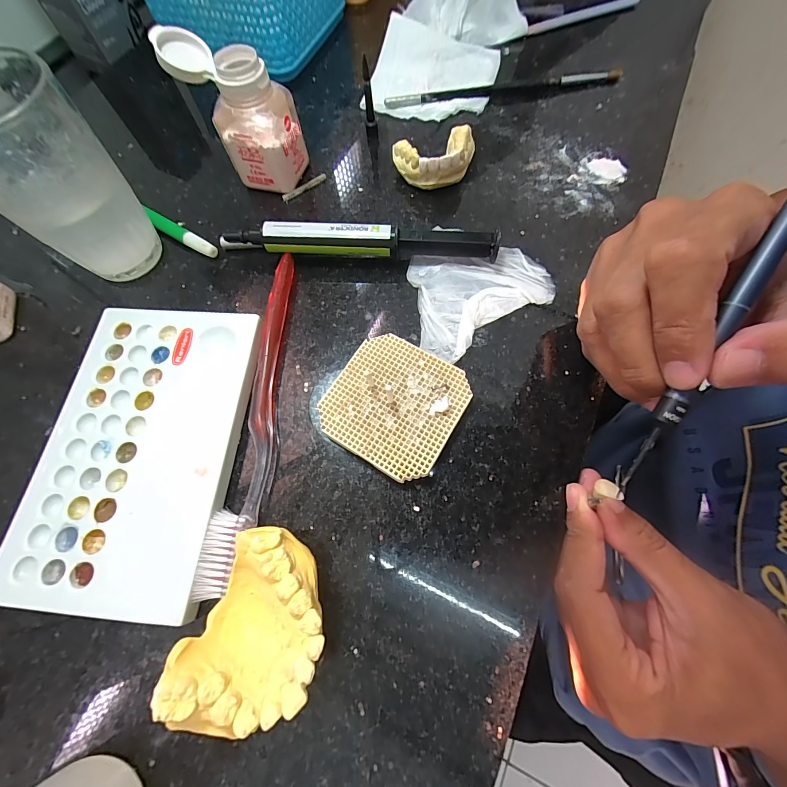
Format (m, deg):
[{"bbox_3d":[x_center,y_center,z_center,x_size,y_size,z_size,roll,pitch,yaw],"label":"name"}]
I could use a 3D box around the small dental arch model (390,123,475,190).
[{"bbox_3d":[0.029,-0.160,0.241,0.054,0.026,0.038,-12,68,-3],"label":"small dental arch model"}]

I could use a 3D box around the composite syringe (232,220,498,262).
[{"bbox_3d":[-0.019,-0.091,0.217,0.162,0.022,0.016,3,68,3],"label":"composite syringe"}]

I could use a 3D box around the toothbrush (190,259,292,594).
[{"bbox_3d":[-0.069,0.004,0.188,0.021,0.012,0.183,3,68,3],"label":"toothbrush"}]

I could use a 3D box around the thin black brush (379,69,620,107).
[{"bbox_3d":[0.087,-0.241,0.280,0.187,0.010,0.014,-12,68,-3],"label":"thin black brush"}]

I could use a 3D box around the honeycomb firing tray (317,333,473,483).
[{"bbox_3d":[0.001,0.006,0.185,0.064,0.011,0.064,29,72,13],"label":"honeycomb firing tray"}]

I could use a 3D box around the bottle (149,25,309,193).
[{"bbox_3d":[-0.095,-0.176,0.228,0.060,0.072,0.041,16,69,8],"label":"bottle"}]

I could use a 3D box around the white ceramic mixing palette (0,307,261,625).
[{"bbox_3d":[-0.129,0.025,0.182,0.096,0.012,0.150,3,68,3],"label":"white ceramic mixing palette"}]

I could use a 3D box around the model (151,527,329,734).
[{"bbox_3d":[-0.050,0.089,0.140,0.048,0.037,0.062,13,69,7],"label":"model"}]

